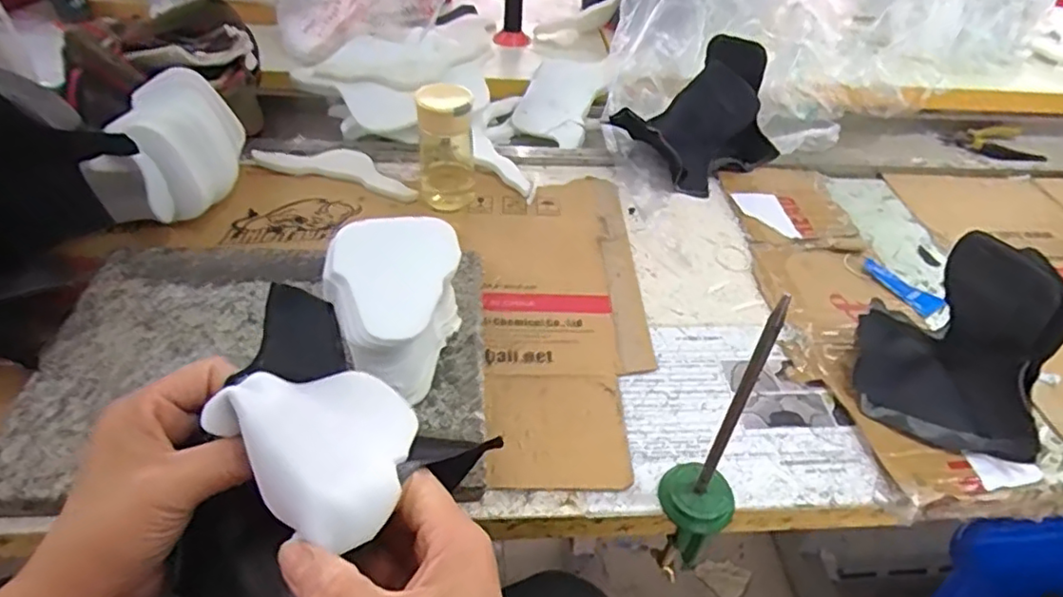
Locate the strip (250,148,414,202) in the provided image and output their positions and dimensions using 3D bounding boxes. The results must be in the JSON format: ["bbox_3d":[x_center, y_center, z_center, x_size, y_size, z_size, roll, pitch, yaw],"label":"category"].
[{"bbox_3d":[-0.261,-0.178,0.858,0.212,0.026,0.062,12,43,7],"label":"strip"}]

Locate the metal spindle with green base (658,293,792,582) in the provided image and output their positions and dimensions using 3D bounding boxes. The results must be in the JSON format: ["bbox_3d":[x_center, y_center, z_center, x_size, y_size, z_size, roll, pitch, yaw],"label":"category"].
[{"bbox_3d":[0.143,0.127,0.483,0.058,0.307,0.050,30,48,24],"label":"metal spindle with green base"}]

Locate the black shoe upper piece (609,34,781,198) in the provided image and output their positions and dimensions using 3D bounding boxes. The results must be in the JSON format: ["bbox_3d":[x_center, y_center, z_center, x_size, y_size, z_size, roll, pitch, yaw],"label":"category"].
[{"bbox_3d":[0.227,-0.258,0.877,0.197,0.150,0.159,-18,48,-24],"label":"black shoe upper piece"}]

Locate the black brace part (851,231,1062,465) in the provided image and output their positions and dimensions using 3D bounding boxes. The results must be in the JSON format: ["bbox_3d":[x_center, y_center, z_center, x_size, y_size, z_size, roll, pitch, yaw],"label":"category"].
[{"bbox_3d":[0.399,0.044,0.588,0.152,0.180,0.135,19,45,13],"label":"black brace part"}]

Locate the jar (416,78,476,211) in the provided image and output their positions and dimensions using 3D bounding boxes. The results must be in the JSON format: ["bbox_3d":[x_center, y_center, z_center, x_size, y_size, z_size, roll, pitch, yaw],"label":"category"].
[{"bbox_3d":[-0.106,-0.184,0.781,0.068,0.165,0.060,-5,44,-11],"label":"jar"}]

